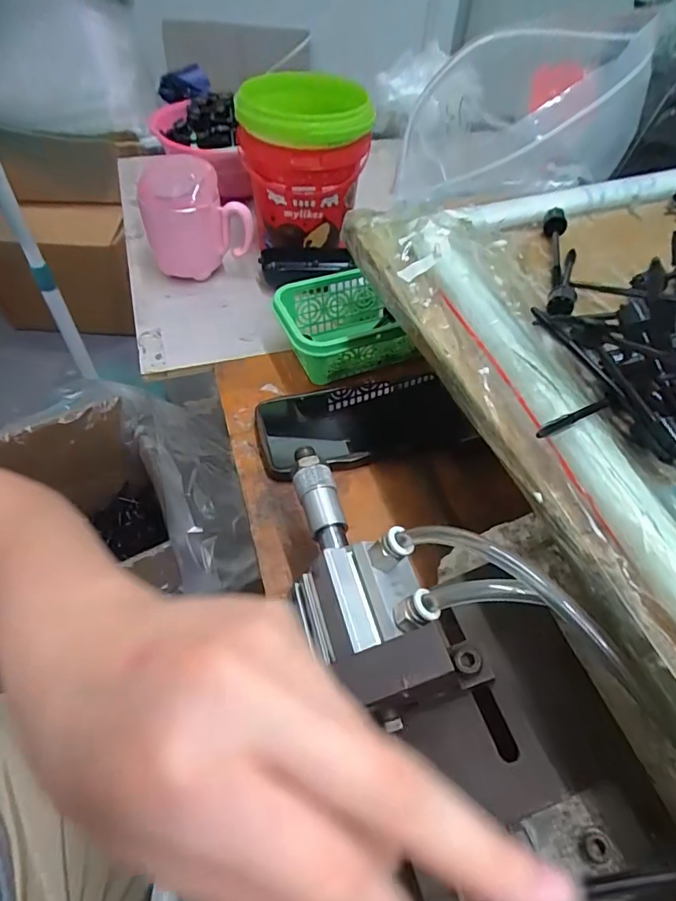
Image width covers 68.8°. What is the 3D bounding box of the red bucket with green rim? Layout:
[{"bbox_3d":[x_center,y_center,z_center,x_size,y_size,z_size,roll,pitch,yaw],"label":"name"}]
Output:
[{"bbox_3d":[-0.038,-0.302,0.518,0.118,0.131,0.120,-7,52,-9],"label":"red bucket with green rim"}]

